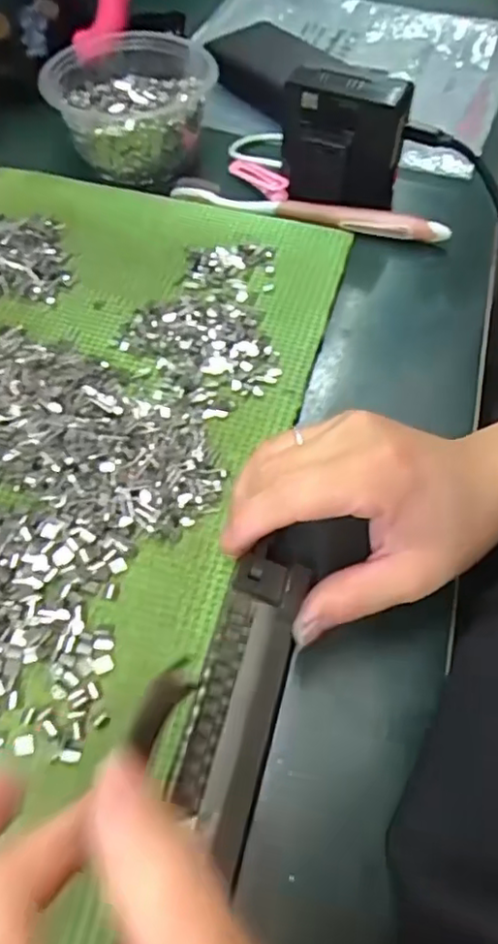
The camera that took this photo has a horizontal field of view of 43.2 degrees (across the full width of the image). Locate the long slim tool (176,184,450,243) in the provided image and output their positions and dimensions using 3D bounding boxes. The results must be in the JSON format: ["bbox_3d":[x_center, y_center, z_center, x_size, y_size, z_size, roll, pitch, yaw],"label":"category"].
[{"bbox_3d":[0.039,-0.173,0.413,0.182,0.015,0.011,14,59,8],"label":"long slim tool"}]

